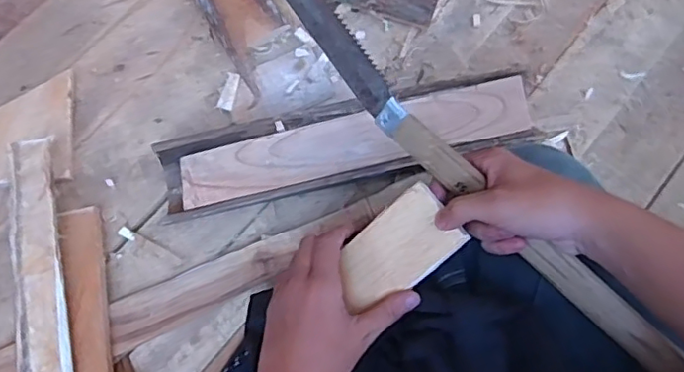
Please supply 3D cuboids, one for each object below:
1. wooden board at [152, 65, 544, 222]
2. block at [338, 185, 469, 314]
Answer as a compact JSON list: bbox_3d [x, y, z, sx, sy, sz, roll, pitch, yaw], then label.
[{"bbox_3d":[0.002,-0.047,0.646,0.411,0.071,0.088,-13,75,-2],"label":"wooden board"},{"bbox_3d":[0.042,0.050,0.465,0.101,0.008,0.063,-40,65,16],"label":"block"}]

